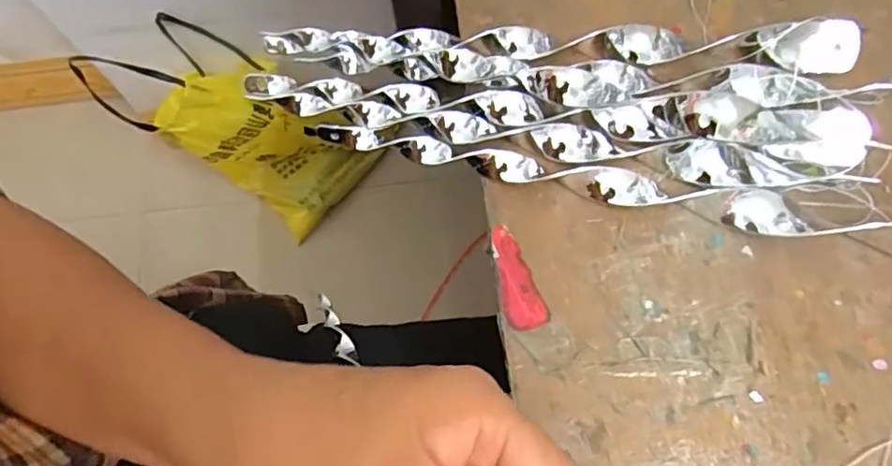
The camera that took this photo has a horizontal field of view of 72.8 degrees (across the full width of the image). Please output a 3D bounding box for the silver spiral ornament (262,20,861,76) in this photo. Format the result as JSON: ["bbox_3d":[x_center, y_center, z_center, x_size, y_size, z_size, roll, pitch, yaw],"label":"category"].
[{"bbox_3d":[0.057,-0.091,0.301,0.292,0.026,0.025,1,68,0],"label":"silver spiral ornament"}]

